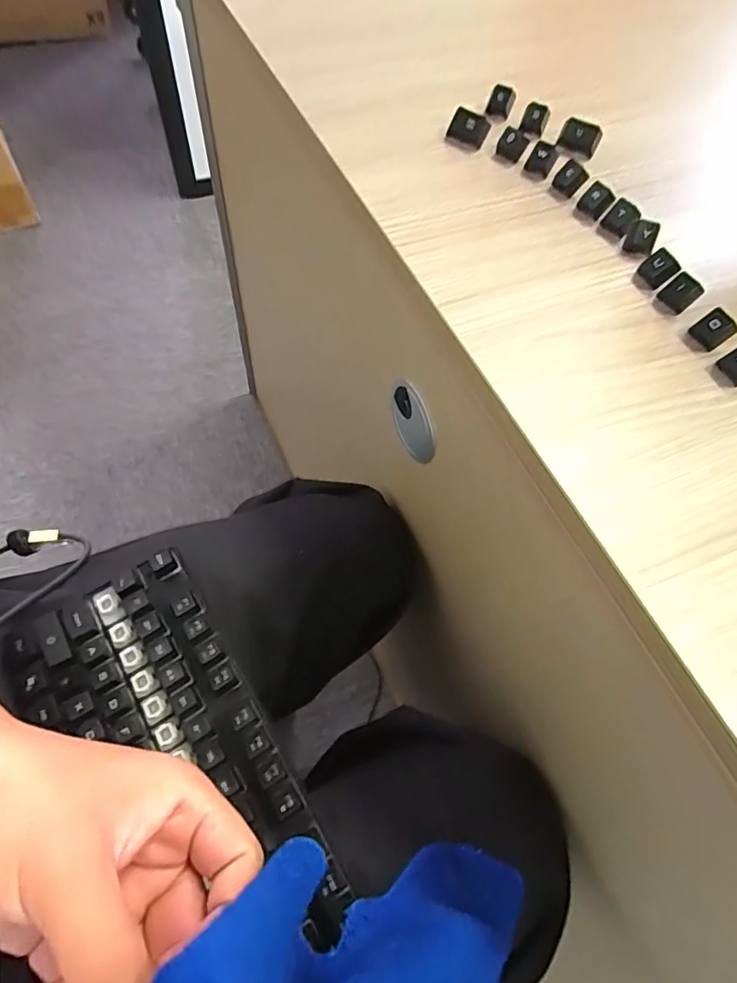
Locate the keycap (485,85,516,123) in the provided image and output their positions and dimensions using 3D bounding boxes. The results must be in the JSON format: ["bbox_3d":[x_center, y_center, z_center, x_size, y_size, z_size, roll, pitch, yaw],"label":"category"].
[{"bbox_3d":[0.098,-0.286,0.387,0.017,0.019,0.017,24,63,9],"label":"keycap"}]

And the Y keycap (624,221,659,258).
[{"bbox_3d":[0.166,-0.153,0.320,0.016,0.019,0.012,30,64,11],"label":"Y keycap"}]

